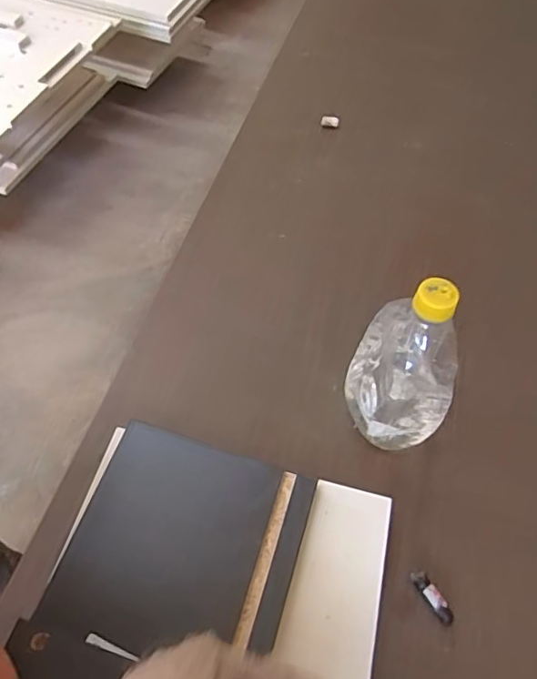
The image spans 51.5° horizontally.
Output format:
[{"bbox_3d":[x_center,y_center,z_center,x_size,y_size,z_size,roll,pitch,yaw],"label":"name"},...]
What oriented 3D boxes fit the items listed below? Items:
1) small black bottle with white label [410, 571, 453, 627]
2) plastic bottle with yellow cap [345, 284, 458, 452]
[{"bbox_3d":[0.139,0.217,0.469,0.014,0.010,0.047,-27,61,-20],"label":"small black bottle with white label"},{"bbox_3d":[0.117,0.019,0.487,0.062,0.183,0.094,-8,57,-9],"label":"plastic bottle with yellow cap"}]

